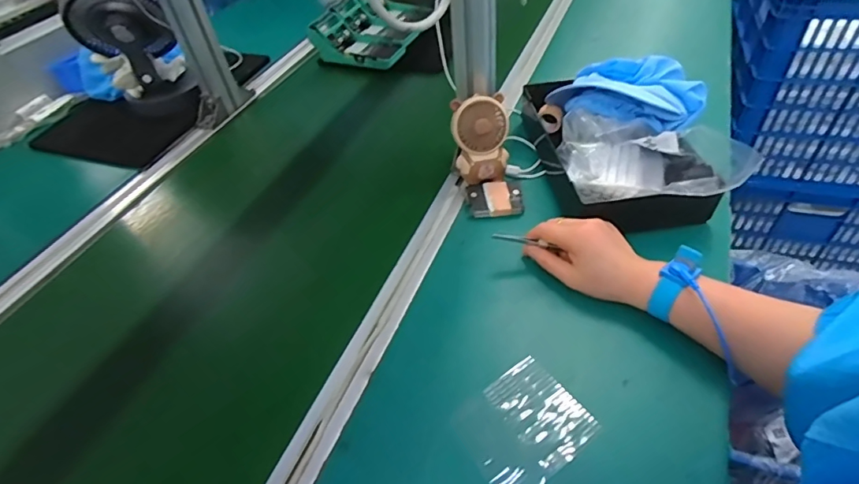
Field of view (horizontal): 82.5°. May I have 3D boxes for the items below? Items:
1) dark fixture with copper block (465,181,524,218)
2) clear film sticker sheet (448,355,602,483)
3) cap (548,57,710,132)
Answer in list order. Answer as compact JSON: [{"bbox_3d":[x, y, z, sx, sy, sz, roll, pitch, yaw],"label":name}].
[{"bbox_3d":[0.083,-0.054,0.609,0.067,0.015,0.050,-11,47,2],"label":"dark fixture with copper block"},{"bbox_3d":[0.081,0.160,0.428,0.107,0.004,0.093,-28,44,-21],"label":"clear film sticker sheet"},{"bbox_3d":[0.249,-0.193,0.623,0.184,0.064,0.098,1,48,14],"label":"cap"}]

